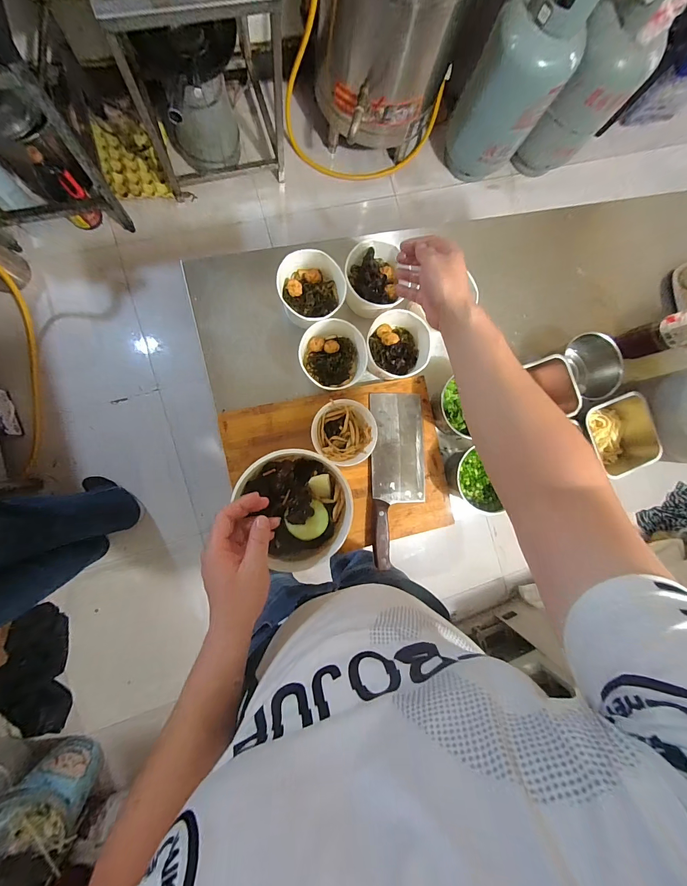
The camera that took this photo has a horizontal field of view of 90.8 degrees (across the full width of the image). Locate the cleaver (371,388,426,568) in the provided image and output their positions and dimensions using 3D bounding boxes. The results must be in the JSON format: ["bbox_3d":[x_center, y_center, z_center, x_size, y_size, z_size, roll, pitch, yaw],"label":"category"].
[{"bbox_3d":[0.106,0.065,0.642,0.102,0.031,0.318,0,89,-8],"label":"cleaver"}]

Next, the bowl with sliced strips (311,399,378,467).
[{"bbox_3d":[-0.001,-0.019,0.617,0.114,0.048,0.109,0,89,-8],"label":"bowl with sliced strips"}]

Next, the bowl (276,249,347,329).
[{"bbox_3d":[-0.060,-0.272,0.616,0.116,0.074,0.125,-13,90,-8],"label":"bowl"}]

